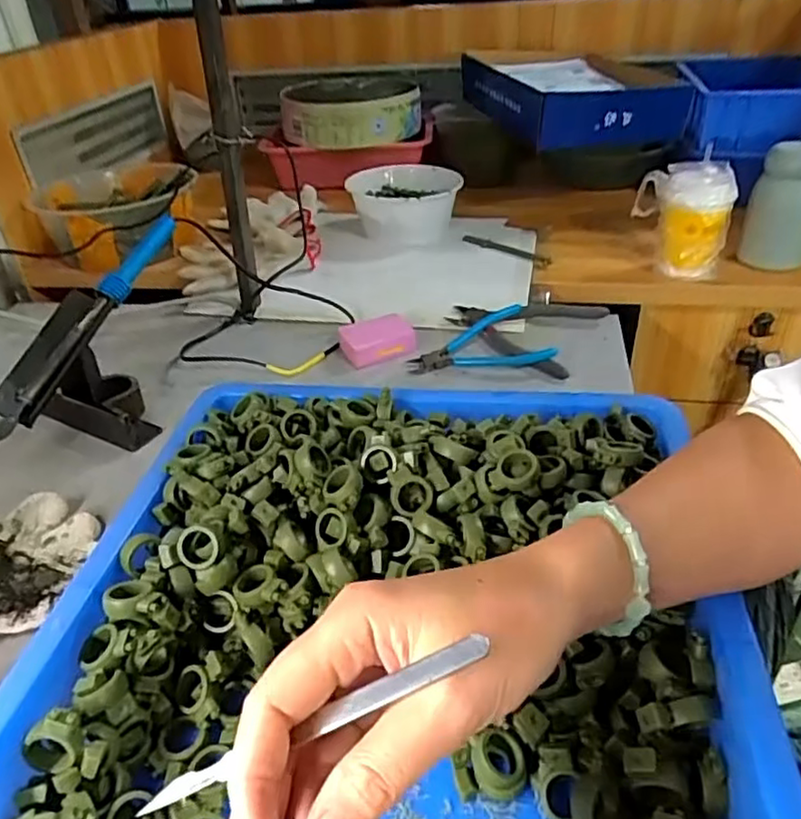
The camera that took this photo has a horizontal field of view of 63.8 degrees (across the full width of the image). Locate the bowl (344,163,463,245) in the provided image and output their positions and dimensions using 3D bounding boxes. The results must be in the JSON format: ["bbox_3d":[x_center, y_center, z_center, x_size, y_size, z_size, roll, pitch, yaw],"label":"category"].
[{"bbox_3d":[0.001,-0.311,0.978,0.143,0.088,0.149,-11,36,-11],"label":"bowl"}]

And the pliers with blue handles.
[{"bbox_3d":[0.083,-0.077,0.702,0.146,0.025,0.102,-2,36,2],"label":"pliers with blue handles"}]

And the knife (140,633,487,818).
[{"bbox_3d":[-0.031,0.110,0.222,0.131,0.004,0.009,-28,33,6],"label":"knife"}]

